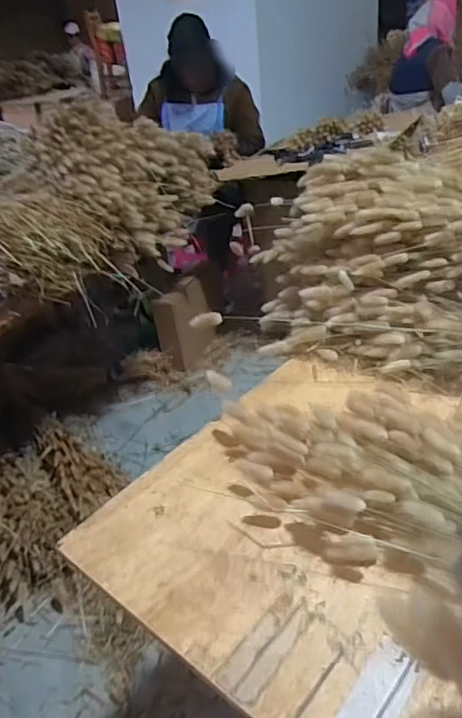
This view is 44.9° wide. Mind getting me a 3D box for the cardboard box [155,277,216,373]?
[{"bbox_3d":[-0.139,-0.139,1.899,0.083,0.232,0.250,14,38,30],"label":"cardboard box"}]

